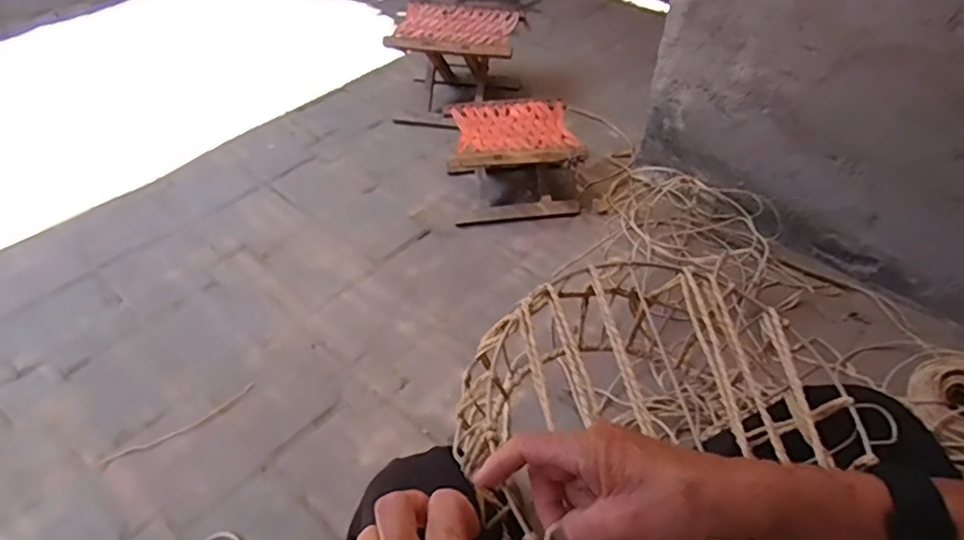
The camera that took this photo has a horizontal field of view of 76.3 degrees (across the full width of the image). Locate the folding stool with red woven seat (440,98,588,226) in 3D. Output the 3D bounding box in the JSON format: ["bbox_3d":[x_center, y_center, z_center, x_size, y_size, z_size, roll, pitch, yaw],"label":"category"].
[{"bbox_3d":[0.070,-0.250,1.406,0.283,0.192,0.229,0,43,-1],"label":"folding stool with red woven seat"}]

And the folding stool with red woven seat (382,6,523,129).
[{"bbox_3d":[-0.063,-0.549,1.672,0.309,0.239,0.288,8,46,7],"label":"folding stool with red woven seat"}]

